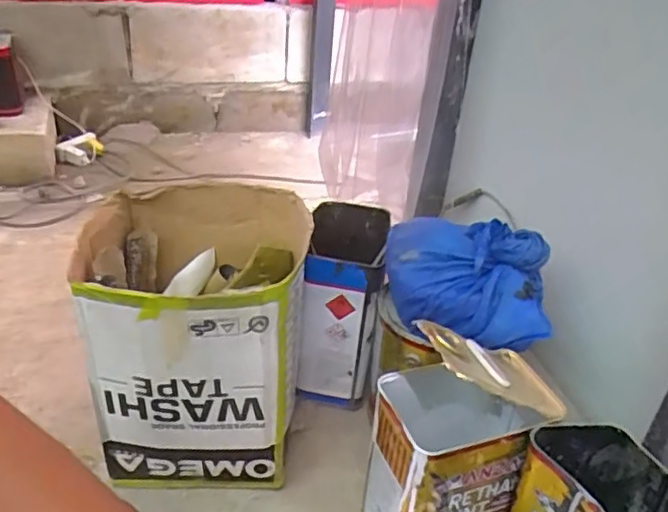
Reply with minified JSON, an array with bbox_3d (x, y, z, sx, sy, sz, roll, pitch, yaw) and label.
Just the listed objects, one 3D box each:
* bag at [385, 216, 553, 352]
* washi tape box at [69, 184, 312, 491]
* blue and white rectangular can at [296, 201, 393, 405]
[{"bbox_3d":[0.148,0.020,0.732,0.175,0.109,0.147,7,32,3],"label":"bag"},{"bbox_3d":[-0.165,0.095,0.792,0.243,0.286,0.242,3,32,-4],"label":"washi tape box"},{"bbox_3d":[0.011,0.070,0.922,0.104,0.244,0.181,5,32,0],"label":"blue and white rectangular can"}]

